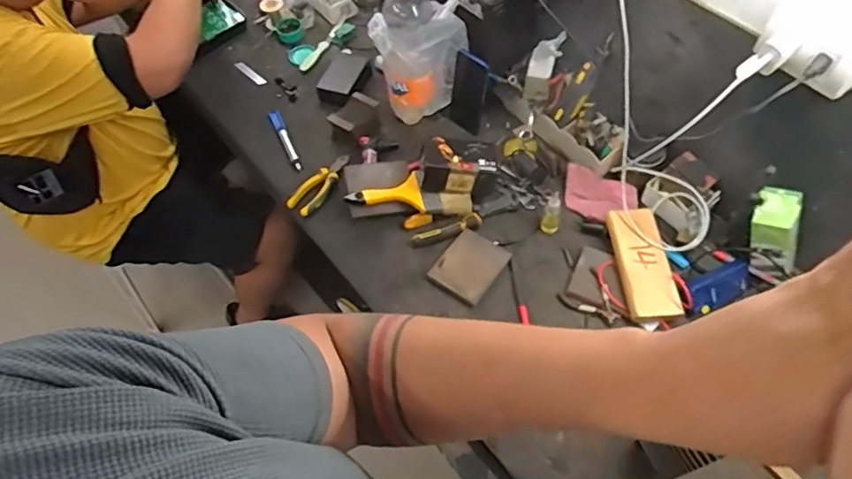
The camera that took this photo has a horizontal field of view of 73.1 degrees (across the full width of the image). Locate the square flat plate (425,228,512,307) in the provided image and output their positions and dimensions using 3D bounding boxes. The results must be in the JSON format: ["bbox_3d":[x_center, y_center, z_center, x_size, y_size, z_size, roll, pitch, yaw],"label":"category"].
[{"bbox_3d":[0.075,0.048,0.994,0.101,0.018,0.123,31,63,21],"label":"square flat plate"}]

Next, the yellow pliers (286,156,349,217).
[{"bbox_3d":[-0.199,-0.108,1.109,0.059,0.013,0.153,35,65,23],"label":"yellow pliers"}]

